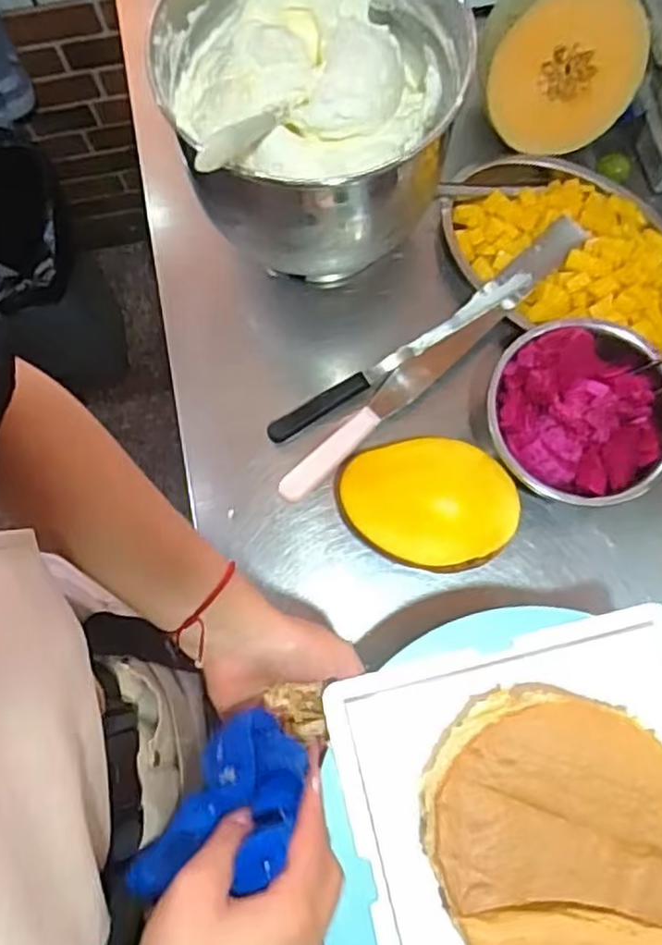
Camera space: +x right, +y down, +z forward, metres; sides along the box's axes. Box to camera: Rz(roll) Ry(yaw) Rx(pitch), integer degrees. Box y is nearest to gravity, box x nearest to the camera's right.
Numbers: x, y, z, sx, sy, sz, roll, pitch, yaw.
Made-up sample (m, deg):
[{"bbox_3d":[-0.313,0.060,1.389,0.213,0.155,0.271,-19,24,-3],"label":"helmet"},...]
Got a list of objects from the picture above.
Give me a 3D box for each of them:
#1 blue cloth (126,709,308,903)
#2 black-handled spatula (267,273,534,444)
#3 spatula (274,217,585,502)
[{"bbox_3d":[-0.056,0.189,0.385,0.063,0.066,0.102,31,80,8],"label":"blue cloth"},{"bbox_3d":[0.061,-0.106,0.647,0.270,0.026,0.028,-29,78,-5],"label":"black-handled spatula"},{"bbox_3d":[0.090,-0.101,0.640,0.351,0.039,0.028,-42,80,-8],"label":"spatula"}]

